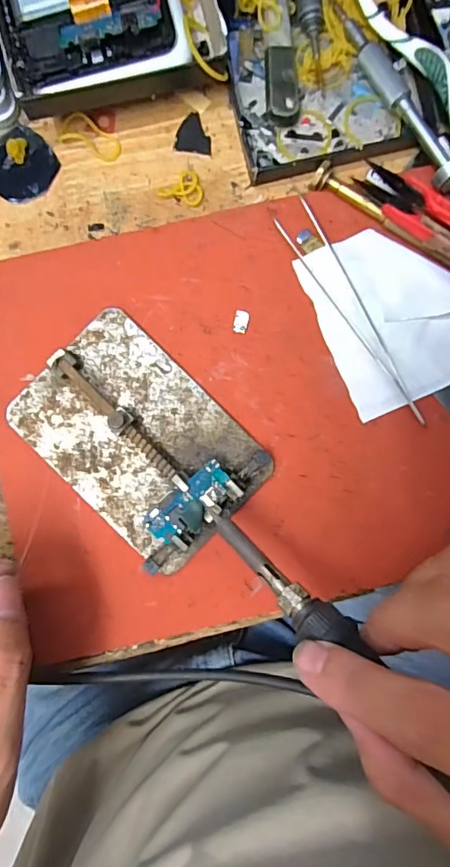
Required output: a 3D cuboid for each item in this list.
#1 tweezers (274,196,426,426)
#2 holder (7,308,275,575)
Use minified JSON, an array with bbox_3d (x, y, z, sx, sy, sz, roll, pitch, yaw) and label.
[{"bbox_3d":[0.068,-0.061,0.253,0.018,0.009,0.125,-34,89,-2],"label":"tweezers"},{"bbox_3d":[-0.041,0.003,0.247,0.114,0.018,0.079,44,88,1],"label":"holder"}]

